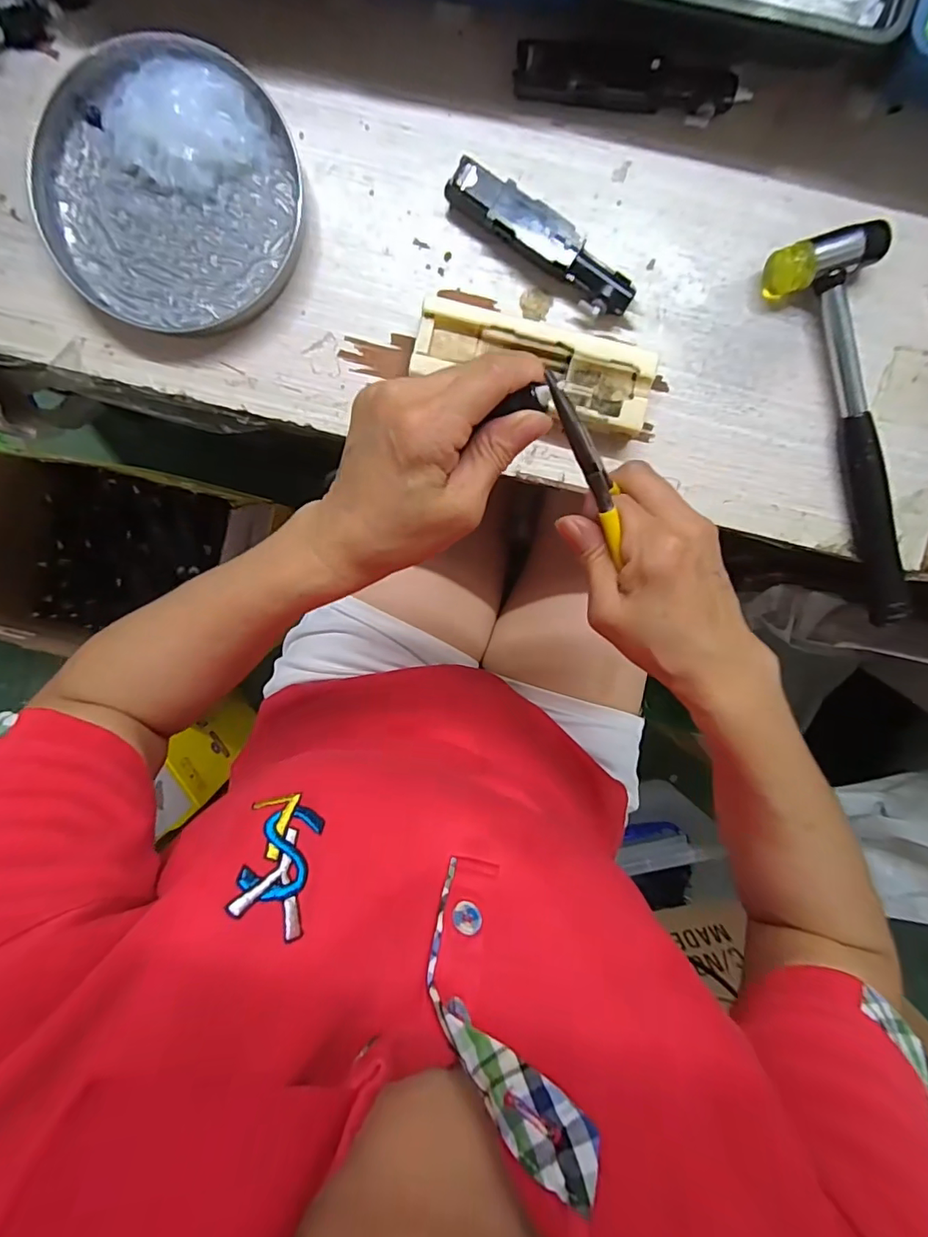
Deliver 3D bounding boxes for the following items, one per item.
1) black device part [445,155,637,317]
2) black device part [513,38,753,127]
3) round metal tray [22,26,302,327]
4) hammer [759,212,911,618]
[{"bbox_3d":[0.045,-0.214,0.300,0.118,0.021,0.027,33,97,-6],"label":"black device part"},{"bbox_3d":[0.091,-0.292,0.284,0.125,0.024,0.020,6,98,-2],"label":"black device part"},{"bbox_3d":[-0.166,-0.241,0.294,0.140,0.019,0.142,0,99,-1],"label":"round metal tray"},{"bbox_3d":[0.237,-0.109,0.318,0.060,0.022,0.228,-16,98,1],"label":"hammer"}]

